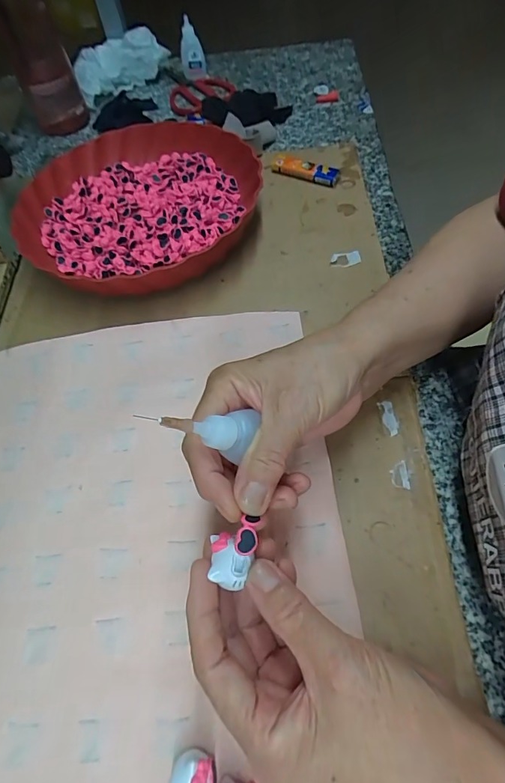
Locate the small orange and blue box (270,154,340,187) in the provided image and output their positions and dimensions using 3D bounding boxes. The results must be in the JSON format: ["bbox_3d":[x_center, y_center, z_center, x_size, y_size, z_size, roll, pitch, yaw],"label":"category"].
[{"bbox_3d":[0.059,-0.247,0.465,0.079,0.012,0.022,23,64,17],"label":"small orange and blue box"}]

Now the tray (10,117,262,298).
[{"bbox_3d":[-0.112,-0.184,0.423,0.230,0.043,0.232,8,60,9],"label":"tray"}]

